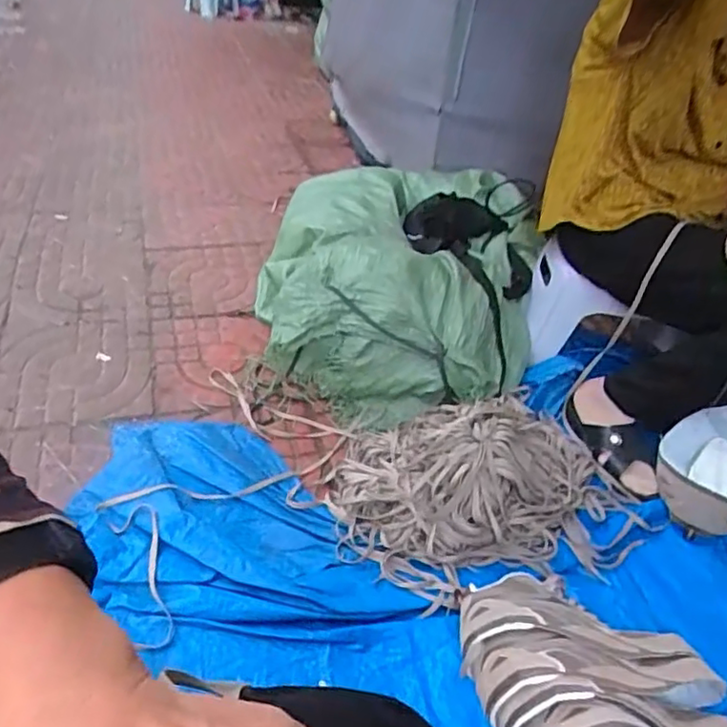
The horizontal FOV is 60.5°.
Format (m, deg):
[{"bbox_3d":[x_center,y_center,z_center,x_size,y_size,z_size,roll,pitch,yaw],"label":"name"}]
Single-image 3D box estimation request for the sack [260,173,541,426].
[{"bbox_3d":[0.074,-0.163,1.175,0.473,0.233,0.494,11,38,2],"label":"sack"}]

